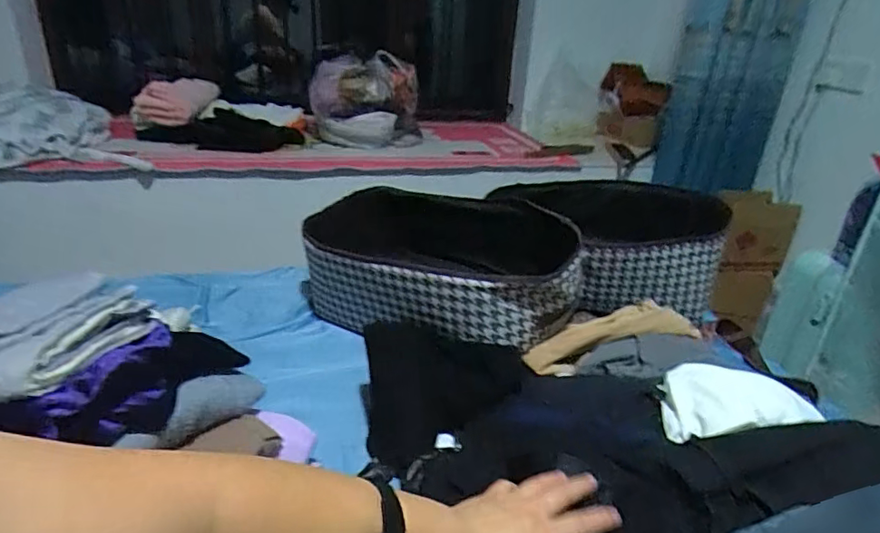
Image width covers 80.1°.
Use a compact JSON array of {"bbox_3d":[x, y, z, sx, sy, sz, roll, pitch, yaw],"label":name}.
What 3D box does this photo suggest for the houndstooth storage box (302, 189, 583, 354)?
[{"bbox_3d":[0.008,0.009,0.935,0.485,0.190,0.315,17,29,25],"label":"houndstooth storage box"}]

